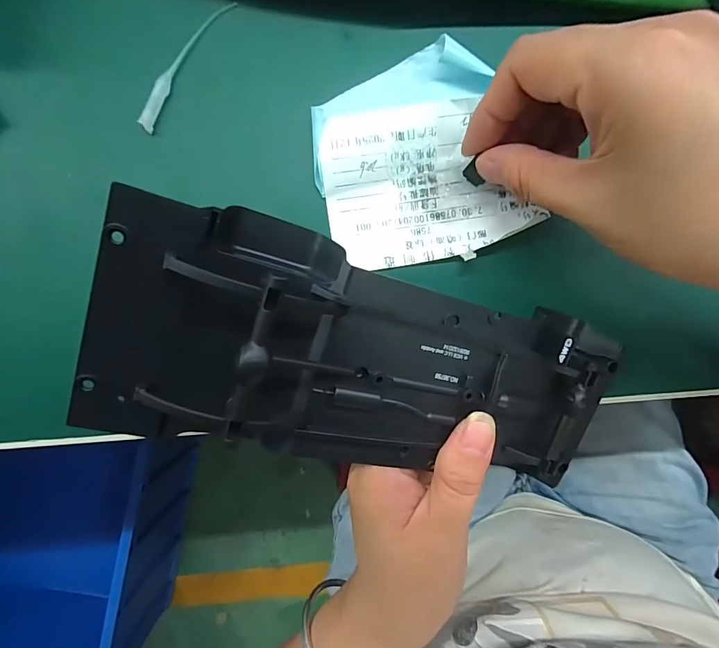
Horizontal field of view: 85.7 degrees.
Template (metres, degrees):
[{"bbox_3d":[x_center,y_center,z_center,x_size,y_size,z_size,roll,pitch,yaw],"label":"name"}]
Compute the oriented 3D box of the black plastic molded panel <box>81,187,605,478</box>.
[{"bbox_3d":[0.012,0.016,0.130,0.180,0.027,0.070,13,90,-21],"label":"black plastic molded panel"}]

